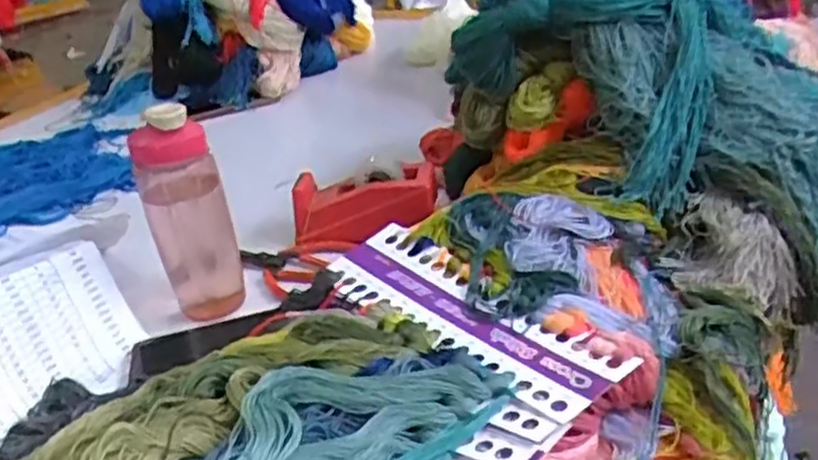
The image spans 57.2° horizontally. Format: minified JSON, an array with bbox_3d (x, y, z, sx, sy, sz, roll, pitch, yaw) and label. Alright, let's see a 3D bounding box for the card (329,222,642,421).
[{"bbox_3d":[0.038,0.058,0.536,0.074,0.010,0.236,-25,37,-34],"label":"card"}]

